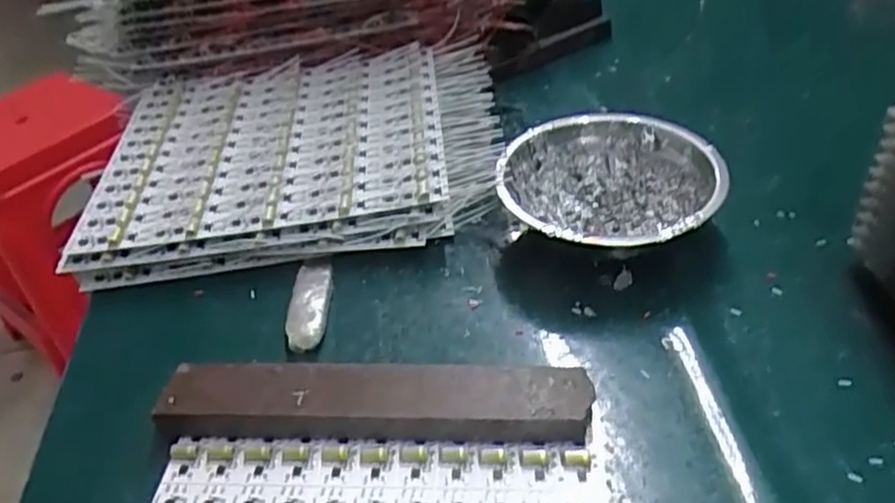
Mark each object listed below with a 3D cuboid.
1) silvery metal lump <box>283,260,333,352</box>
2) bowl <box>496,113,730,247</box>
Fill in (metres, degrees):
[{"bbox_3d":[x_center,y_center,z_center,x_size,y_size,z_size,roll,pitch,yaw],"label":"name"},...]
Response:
[{"bbox_3d":[-0.077,0.026,0.390,0.023,0.004,0.071,-5,40,2],"label":"silvery metal lump"},{"bbox_3d":[0.095,-0.031,0.413,0.123,0.045,0.123,-2,41,7],"label":"bowl"}]

